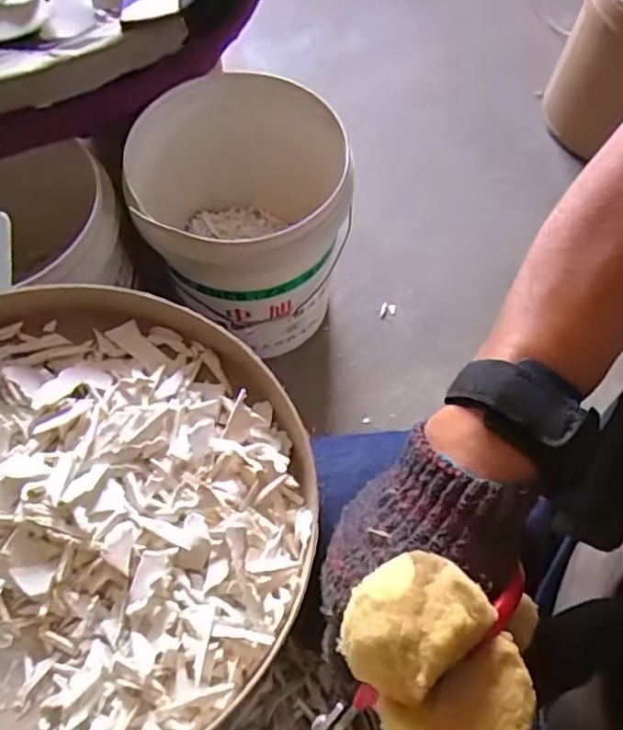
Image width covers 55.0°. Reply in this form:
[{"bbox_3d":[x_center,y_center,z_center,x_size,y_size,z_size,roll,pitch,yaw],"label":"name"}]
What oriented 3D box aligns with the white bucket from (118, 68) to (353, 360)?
[{"bbox_3d":[-0.109,-0.202,0.873,0.304,0.281,0.284,0,65,-1],"label":"white bucket"}]

